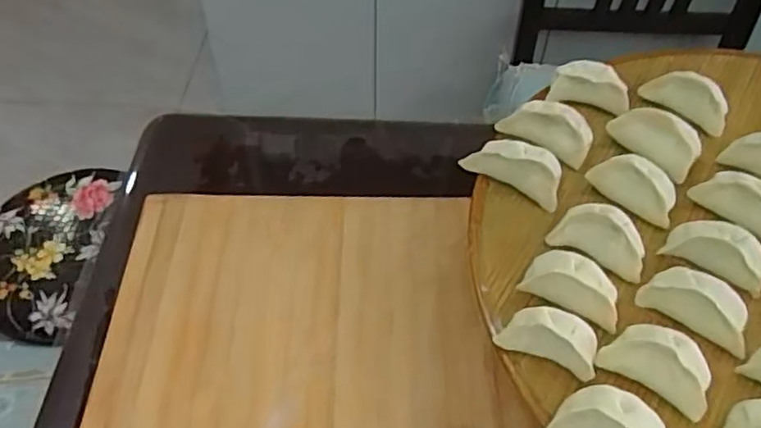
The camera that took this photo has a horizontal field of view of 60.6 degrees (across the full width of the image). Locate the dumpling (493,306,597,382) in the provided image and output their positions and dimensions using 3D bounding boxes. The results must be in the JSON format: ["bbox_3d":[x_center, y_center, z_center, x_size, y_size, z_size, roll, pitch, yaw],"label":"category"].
[{"bbox_3d":[0.109,0.077,0.419,0.061,0.023,0.030,20,55,13],"label":"dumpling"}]

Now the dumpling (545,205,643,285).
[{"bbox_3d":[0.159,0.017,0.463,0.065,0.030,0.032,30,58,20],"label":"dumpling"}]

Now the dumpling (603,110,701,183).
[{"bbox_3d":[0.220,-0.061,0.521,0.068,0.032,0.034,32,59,21],"label":"dumpling"}]

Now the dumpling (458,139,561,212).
[{"bbox_3d":[0.106,-0.039,0.508,0.078,0.026,0.034,28,58,19],"label":"dumpling"}]

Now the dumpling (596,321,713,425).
[{"bbox_3d":[0.175,0.092,0.407,0.065,0.022,0.038,28,58,19],"label":"dumpling"}]

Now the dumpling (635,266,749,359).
[{"bbox_3d":[0.213,0.058,0.434,0.070,0.029,0.033,28,58,19],"label":"dumpling"}]

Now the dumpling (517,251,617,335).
[{"bbox_3d":[0.133,0.047,0.440,0.065,0.027,0.032,25,57,17],"label":"dumpling"}]

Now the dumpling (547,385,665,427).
[{"bbox_3d":[0.138,0.122,0.385,0.065,0.028,0.034,19,55,13],"label":"dumpling"}]

